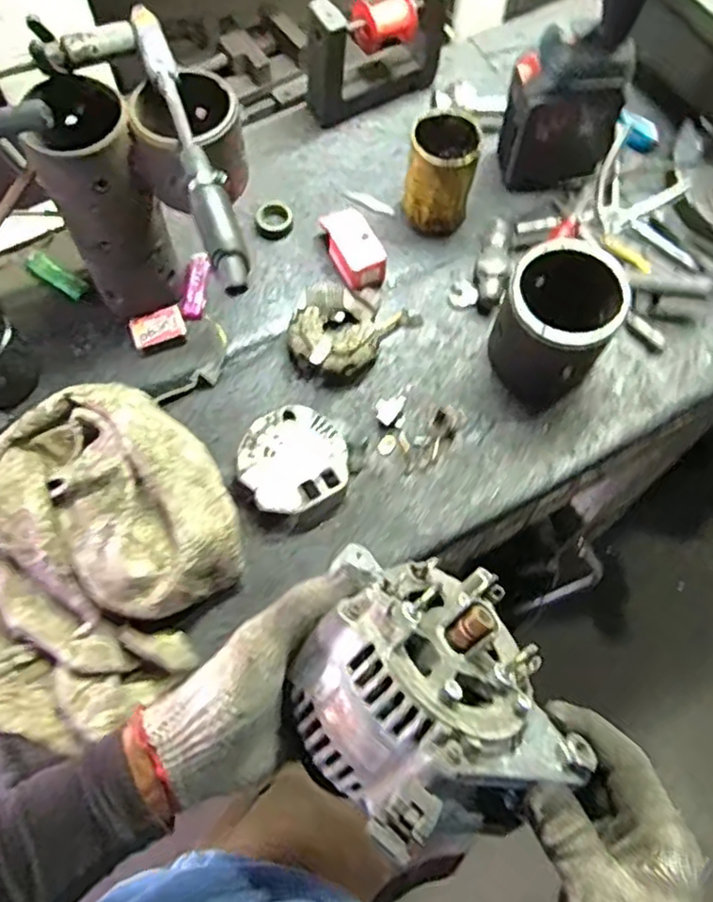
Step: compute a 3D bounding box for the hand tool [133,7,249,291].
[{"bbox_3d":[-0.127,-0.234,0.515,0.029,0.032,0.268,-18,69,-8],"label":"hand tool"}]

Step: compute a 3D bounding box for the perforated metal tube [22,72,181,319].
[{"bbox_3d":[-0.227,-0.225,0.636,0.093,0.212,0.086,-18,69,-8],"label":"perforated metal tube"}]

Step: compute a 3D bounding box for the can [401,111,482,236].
[{"bbox_3d":[0.094,-0.302,0.739,0.070,0.112,0.066,0,68,0],"label":"can"}]

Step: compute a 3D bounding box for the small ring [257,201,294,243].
[{"bbox_3d":[-0.095,-0.269,0.782,0.039,0.020,0.047,-4,68,-2],"label":"small ring"}]

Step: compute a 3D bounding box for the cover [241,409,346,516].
[{"bbox_3d":[-0.062,0.012,0.670,0.103,0.030,0.103,-33,72,-13],"label":"cover"}]

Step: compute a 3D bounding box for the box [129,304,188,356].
[{"bbox_3d":[-0.210,-0.129,0.718,0.056,0.019,0.041,-25,70,-10],"label":"box"}]

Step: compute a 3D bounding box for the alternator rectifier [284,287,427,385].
[{"bbox_3d":[-0.009,-0.128,0.719,0.125,0.038,0.114,20,69,7],"label":"alternator rectifier"}]

